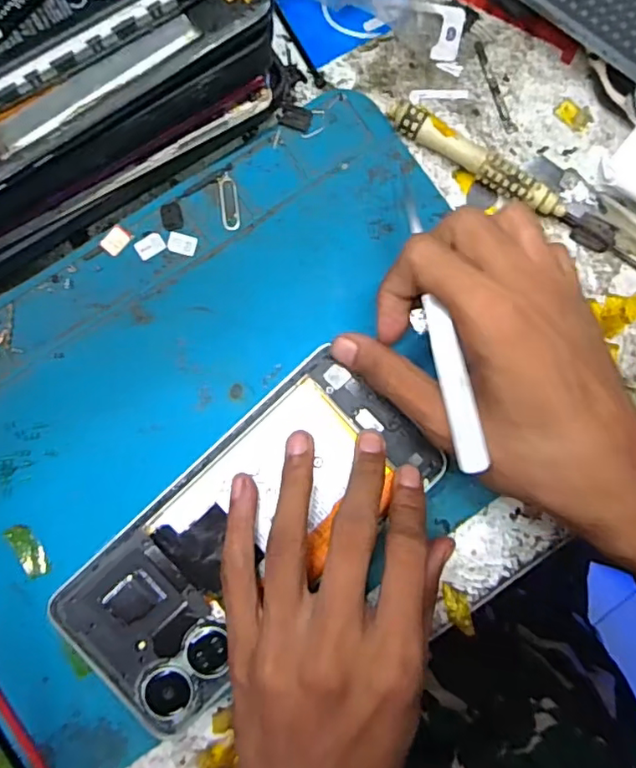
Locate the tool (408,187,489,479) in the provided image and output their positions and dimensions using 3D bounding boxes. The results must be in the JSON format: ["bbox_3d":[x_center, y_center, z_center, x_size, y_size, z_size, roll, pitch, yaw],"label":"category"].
[{"bbox_3d":[0.051,-0.028,0.236,0.009,0.011,0.133,-4,62,-4],"label":"tool"}]

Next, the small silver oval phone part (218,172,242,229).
[{"bbox_3d":[-0.041,-0.085,0.261,0.008,0.004,0.027,-7,90,-5],"label":"small silver oval phone part"}]

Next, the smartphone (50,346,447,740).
[{"bbox_3d":[-0.031,0.065,0.240,0.077,0.005,0.162,44,84,0],"label":"smartphone"}]

